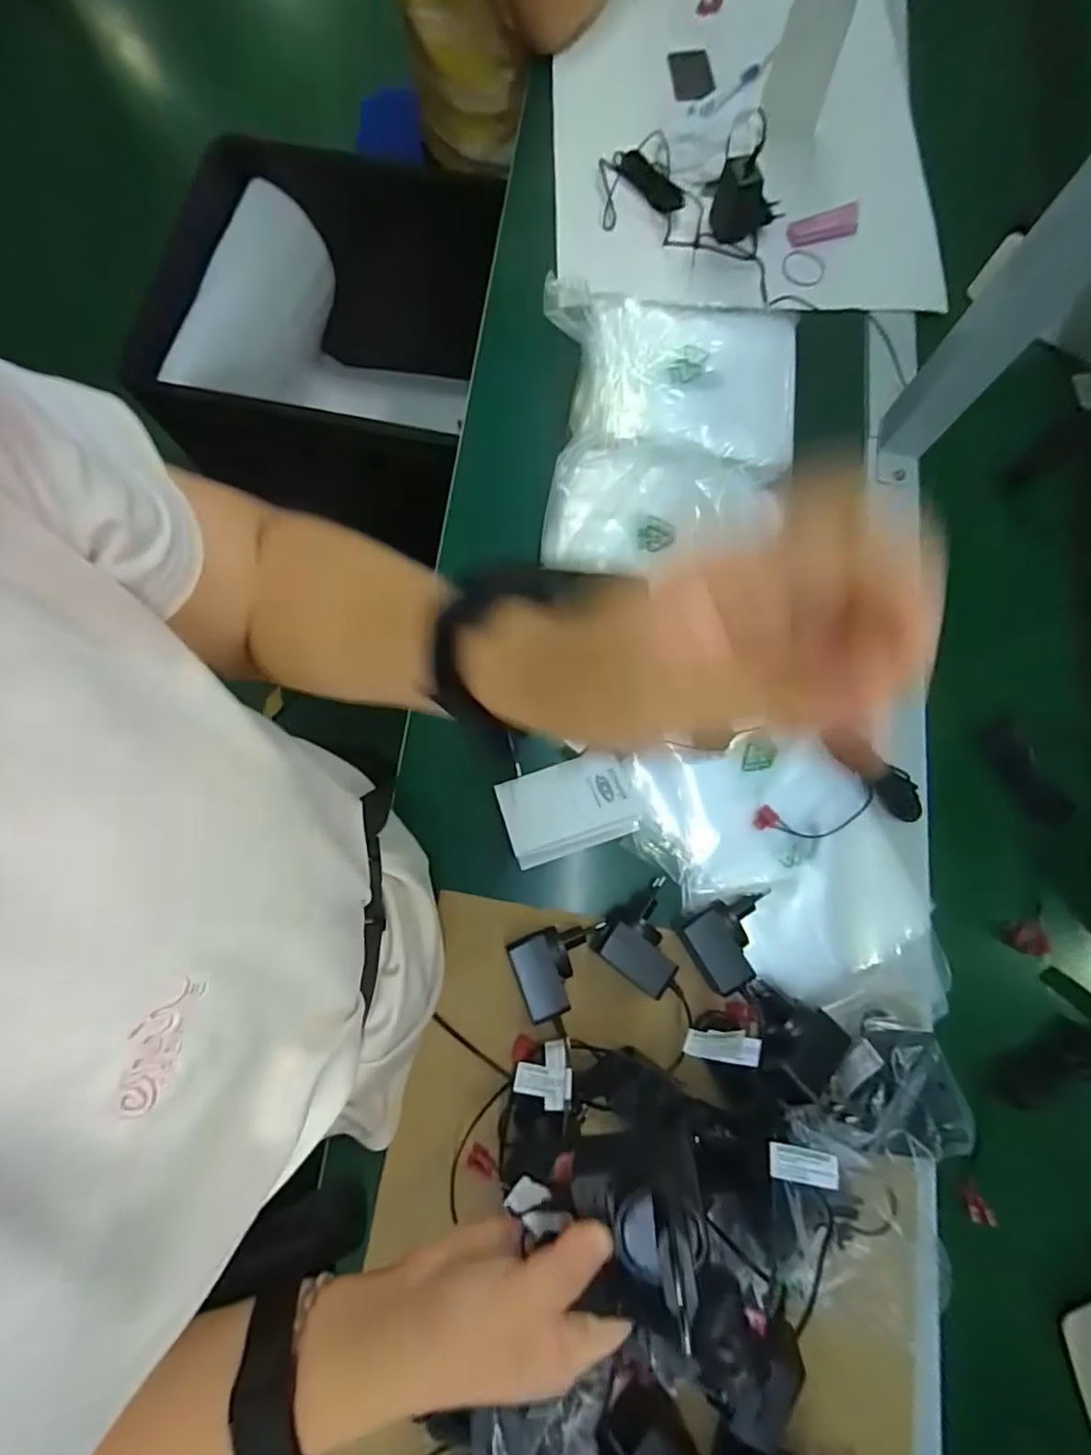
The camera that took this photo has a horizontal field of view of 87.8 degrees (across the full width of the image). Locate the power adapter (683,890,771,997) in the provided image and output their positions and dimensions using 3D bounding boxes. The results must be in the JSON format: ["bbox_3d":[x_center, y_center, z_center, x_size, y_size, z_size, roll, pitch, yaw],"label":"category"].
[{"bbox_3d":[0.144,0.160,0.437,0.073,0.035,0.060,-31,80,-6],"label":"power adapter"}]

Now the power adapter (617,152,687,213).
[{"bbox_3d":[0.113,-0.596,0.617,0.026,0.015,0.091,-42,81,-8],"label":"power adapter"}]

